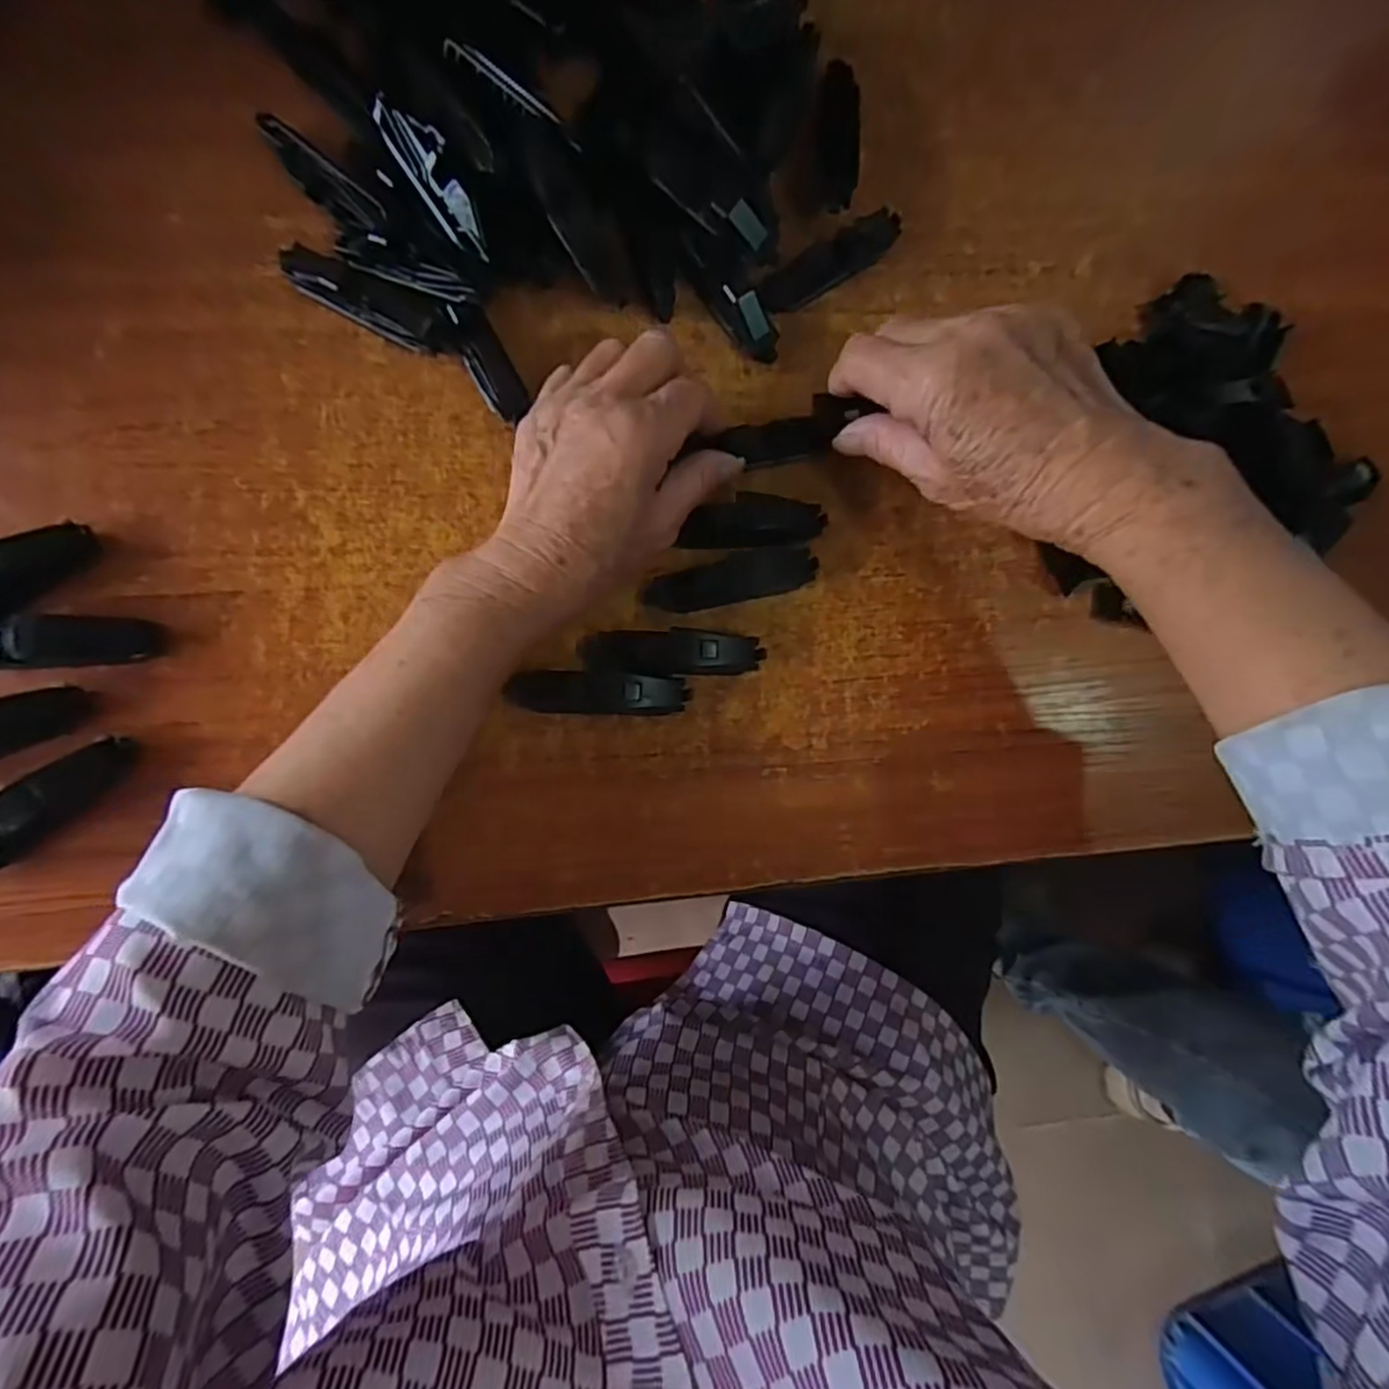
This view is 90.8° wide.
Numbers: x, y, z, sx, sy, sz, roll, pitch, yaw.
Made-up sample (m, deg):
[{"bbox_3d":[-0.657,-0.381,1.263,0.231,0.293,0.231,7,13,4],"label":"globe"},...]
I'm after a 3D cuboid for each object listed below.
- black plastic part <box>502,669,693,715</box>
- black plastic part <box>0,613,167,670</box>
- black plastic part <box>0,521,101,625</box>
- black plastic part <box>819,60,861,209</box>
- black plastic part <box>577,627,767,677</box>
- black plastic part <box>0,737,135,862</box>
[{"bbox_3d":[-0.044,-0.001,0.324,0.082,0.009,0.020,2,87,-6],"label":"black plastic part"},{"bbox_3d":[-0.273,-0.024,0.291,0.074,0.025,0.023,-4,88,-6],"label":"black plastic part"},{"bbox_3d":[-0.296,-0.046,0.290,0.078,0.021,0.021,-38,92,-6],"label":"black plastic part"},{"bbox_3d":[0.073,-0.278,0.343,0.018,0.010,0.077,0,88,-6],"label":"black plastic part"},{"bbox_3d":[-0.011,-0.020,0.326,0.085,0.009,0.022,-1,88,-6],"label":"black plastic part"},{"bbox_3d":[-0.273,0.047,0.285,0.018,0.023,0.078,45,84,-3],"label":"black plastic part"}]

